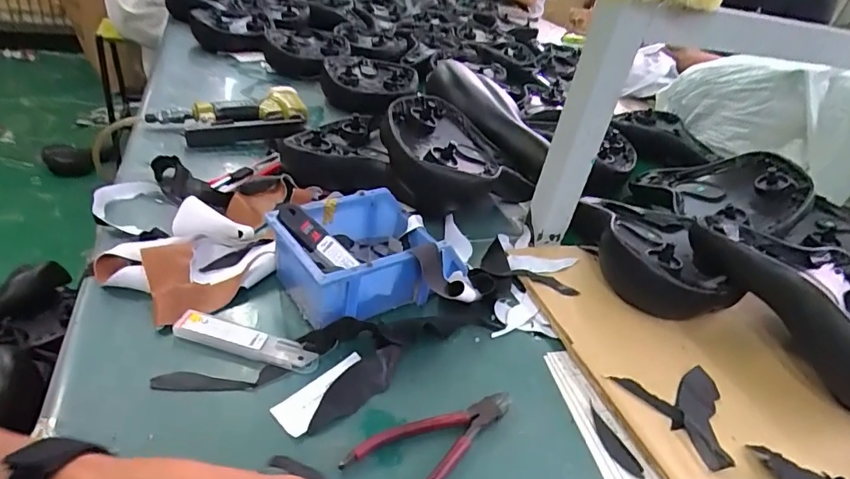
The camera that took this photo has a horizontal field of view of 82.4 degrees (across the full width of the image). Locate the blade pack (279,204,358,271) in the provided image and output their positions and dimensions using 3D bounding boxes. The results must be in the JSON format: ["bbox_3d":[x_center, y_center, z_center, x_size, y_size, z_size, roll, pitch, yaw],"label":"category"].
[{"bbox_3d":[-0.105,-0.001,0.473,0.090,0.011,0.027,39,36,-8],"label":"blade pack"}]

